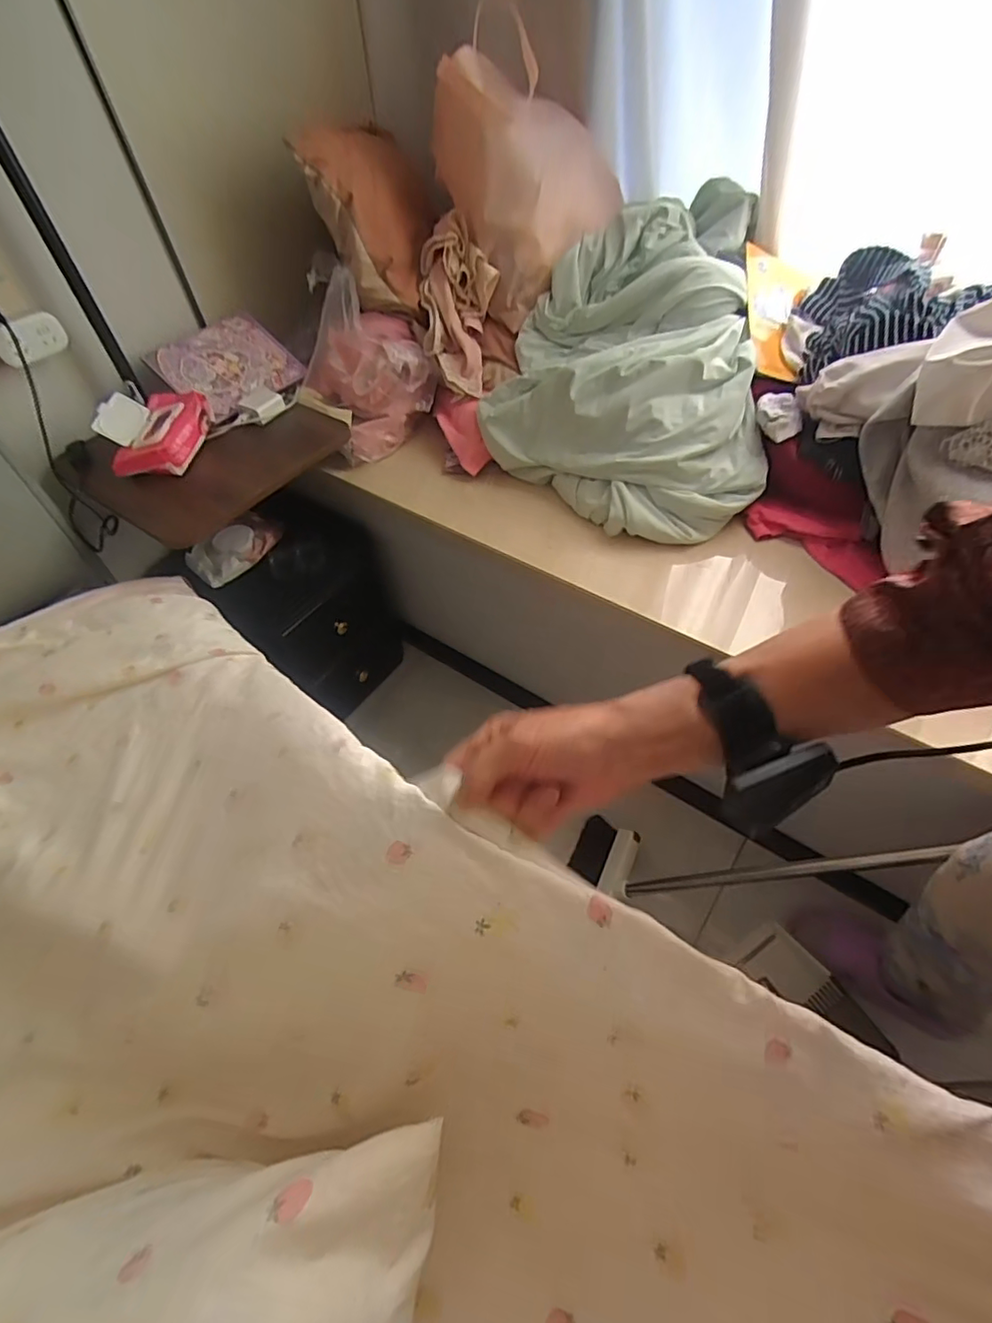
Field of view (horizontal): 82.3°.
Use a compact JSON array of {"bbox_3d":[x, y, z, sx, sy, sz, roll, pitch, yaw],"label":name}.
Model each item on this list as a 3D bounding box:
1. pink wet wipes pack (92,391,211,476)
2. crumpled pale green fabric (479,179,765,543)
[{"bbox_3d":[-0.532,-0.357,0.884,0.141,0.066,0.160,-3,53,2],"label":"pink wet wipes pack"},{"bbox_3d":[0.246,-0.495,0.934,0.451,0.297,0.528,18,57,17],"label":"crumpled pale green fabric"}]

